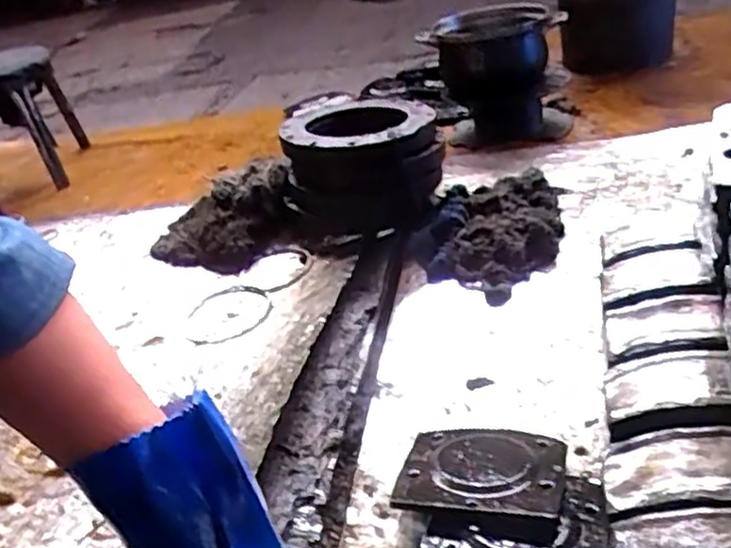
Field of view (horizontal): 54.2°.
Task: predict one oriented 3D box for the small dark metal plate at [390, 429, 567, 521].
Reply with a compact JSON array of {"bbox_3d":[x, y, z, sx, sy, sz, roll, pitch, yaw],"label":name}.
[{"bbox_3d":[0.116,0.195,0.711,0.159,0.020,0.142,-1,16,20],"label":"small dark metal plate"}]

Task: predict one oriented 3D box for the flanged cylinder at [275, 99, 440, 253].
[{"bbox_3d":[-0.008,-0.201,1.344,0.291,0.168,0.371,-4,31,3],"label":"flanged cylinder"}]

